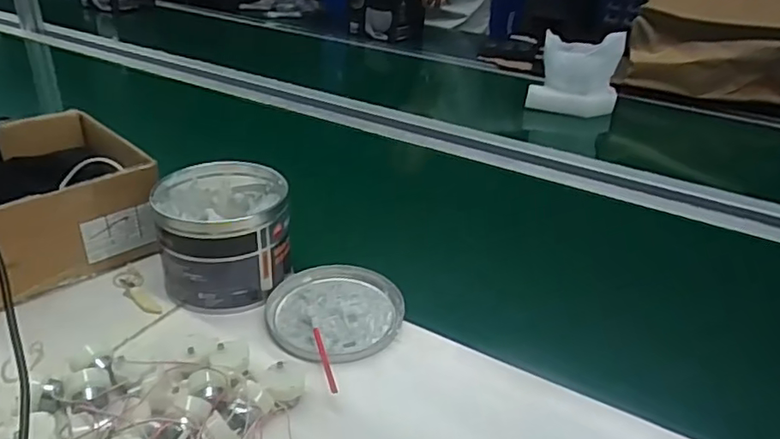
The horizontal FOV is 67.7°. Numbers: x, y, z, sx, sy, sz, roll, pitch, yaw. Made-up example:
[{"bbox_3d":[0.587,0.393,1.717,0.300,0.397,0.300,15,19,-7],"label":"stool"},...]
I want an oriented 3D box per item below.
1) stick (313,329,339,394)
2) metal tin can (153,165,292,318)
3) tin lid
[{"bbox_3d":[-0.056,0.118,0.496,0.006,0.010,0.084,-6,31,-16],"label":"stick"},{"bbox_3d":[-0.168,0.010,0.590,0.126,0.106,0.131,-7,31,-18],"label":"metal tin can"},{"bbox_3d":[-0.053,0.089,0.569,0.131,0.015,0.123,3,30,-1],"label":"tin lid"}]

